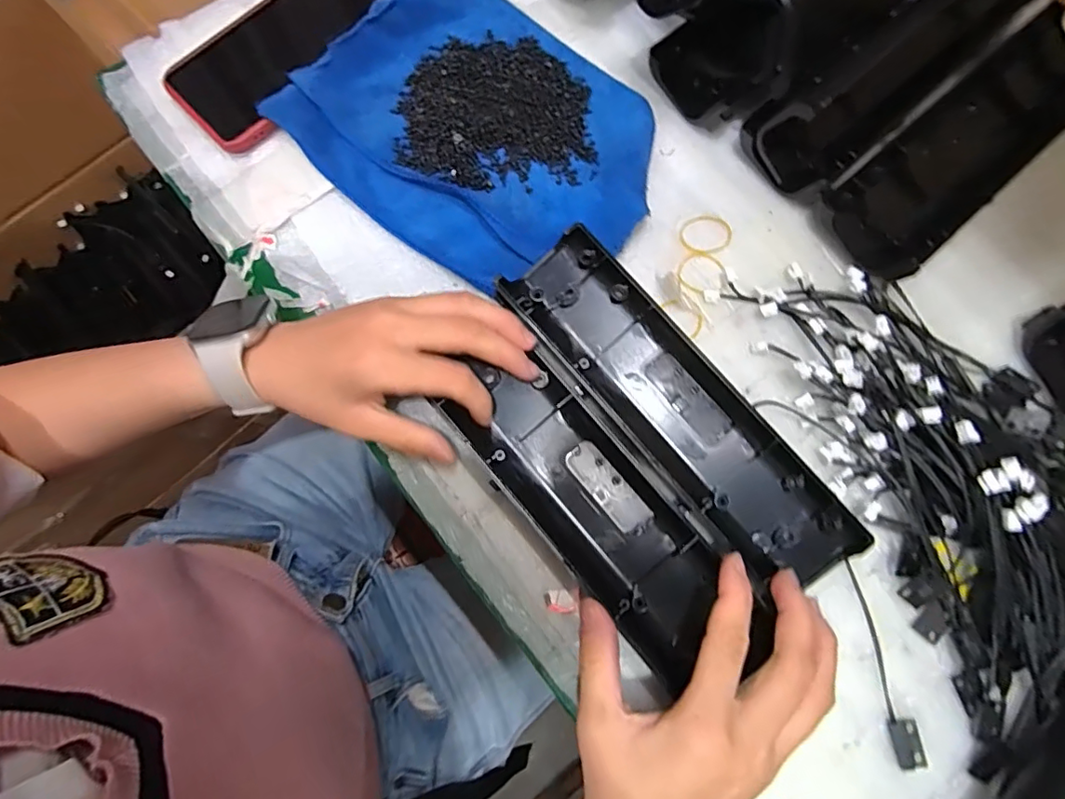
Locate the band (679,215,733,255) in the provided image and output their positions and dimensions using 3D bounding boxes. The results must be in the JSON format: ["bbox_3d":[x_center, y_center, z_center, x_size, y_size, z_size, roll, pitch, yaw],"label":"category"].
[{"bbox_3d":[0.113,-0.107,0.355,0.034,0.004,0.026,-18,80,-4],"label":"band"}]

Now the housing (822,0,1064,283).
[{"bbox_3d":[0.287,-0.173,0.354,0.237,0.034,0.072,-42,82,-8],"label":"housing"}]

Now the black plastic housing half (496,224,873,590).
[{"bbox_3d":[0.083,0.007,0.320,0.071,0.034,0.242,-41,83,-8],"label":"black plastic housing half"}]

